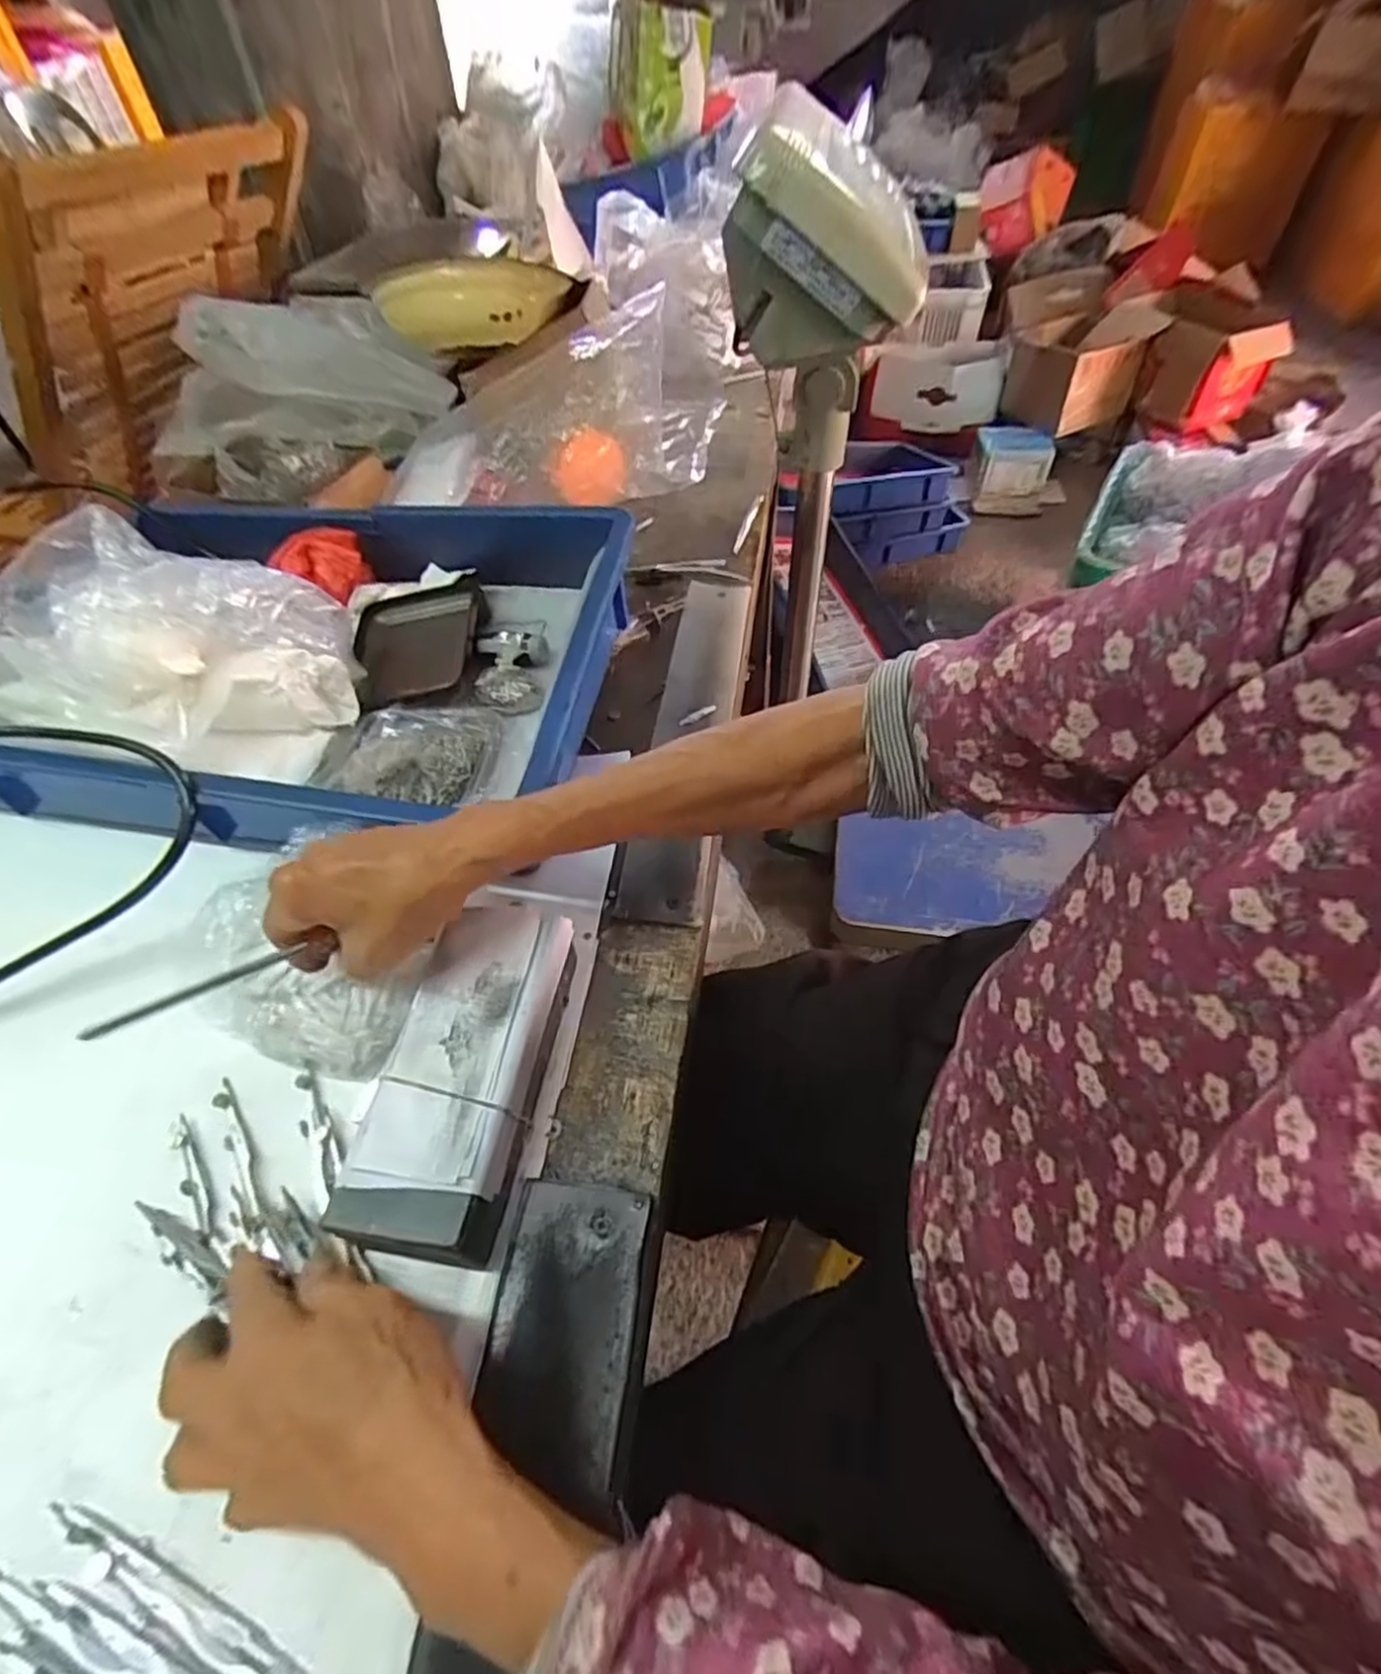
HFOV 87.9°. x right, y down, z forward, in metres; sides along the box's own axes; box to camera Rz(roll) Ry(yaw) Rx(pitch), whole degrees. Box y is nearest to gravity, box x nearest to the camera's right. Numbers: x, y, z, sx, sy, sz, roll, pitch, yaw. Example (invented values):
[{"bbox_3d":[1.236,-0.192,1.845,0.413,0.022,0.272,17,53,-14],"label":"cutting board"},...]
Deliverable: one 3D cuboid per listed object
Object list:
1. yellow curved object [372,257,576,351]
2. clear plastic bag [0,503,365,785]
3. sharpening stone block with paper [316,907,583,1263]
[{"bbox_3d":[-0.217,-0.540,0.720,0.189,0.071,0.060,-12,52,-6],"label":"yellow curved object"},{"bbox_3d":[-0.333,-0.111,0.450,0.199,0.122,0.111,0,51,4],"label":"clear plastic bag"},{"bbox_3d":[-0.100,0.109,0.337,0.065,0.047,0.152,5,52,8],"label":"sharpening stone block with paper"}]

